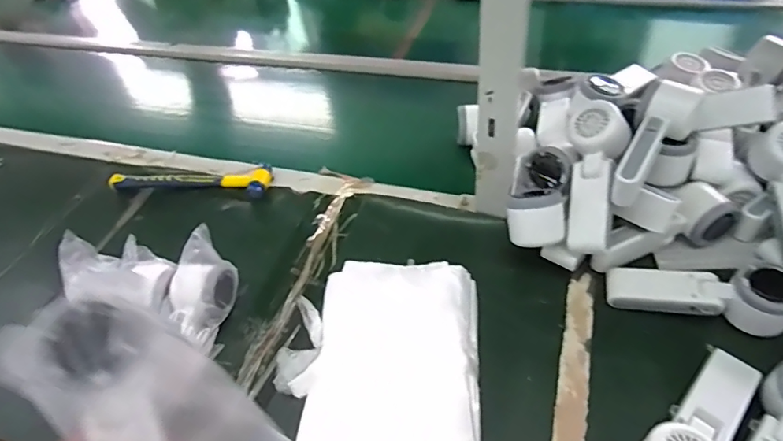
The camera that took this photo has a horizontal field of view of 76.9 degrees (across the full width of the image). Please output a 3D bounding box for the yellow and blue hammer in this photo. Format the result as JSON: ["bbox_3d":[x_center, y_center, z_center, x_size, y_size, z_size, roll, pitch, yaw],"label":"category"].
[{"bbox_3d":[-0.295,-0.058,0.723,0.241,0.025,0.060,2,47,9],"label":"yellow and blue hammer"}]

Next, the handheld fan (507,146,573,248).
[{"bbox_3d":[0.165,-0.029,0.551,0.063,0.054,0.117,7,48,14],"label":"handheld fan"}]

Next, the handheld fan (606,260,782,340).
[{"bbox_3d":[0.310,0.070,0.499,0.161,0.055,0.055,11,49,17],"label":"handheld fan"}]

